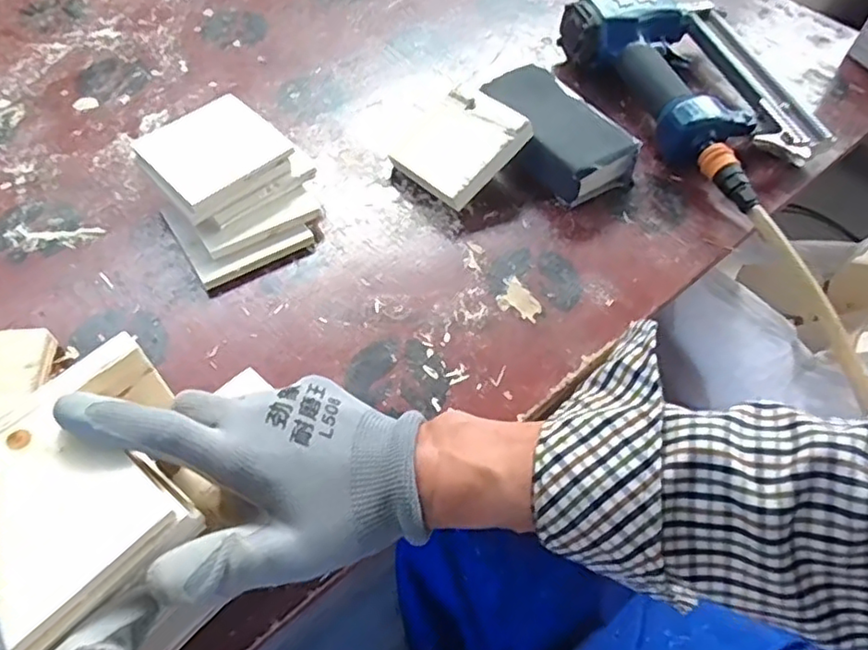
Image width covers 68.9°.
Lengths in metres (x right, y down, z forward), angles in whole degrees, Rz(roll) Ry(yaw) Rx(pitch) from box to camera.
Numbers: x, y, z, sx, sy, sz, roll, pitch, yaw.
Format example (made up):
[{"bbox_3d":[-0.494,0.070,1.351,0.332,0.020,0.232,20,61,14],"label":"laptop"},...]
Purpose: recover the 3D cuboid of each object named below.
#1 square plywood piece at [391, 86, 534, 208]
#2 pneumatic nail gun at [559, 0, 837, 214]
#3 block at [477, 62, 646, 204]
[{"bbox_3d":[0.020,-0.150,0.523,0.090,0.015,0.091,-48,59,-3],"label":"square plywood piece"},{"bbox_3d":[0.249,-0.224,0.578,0.156,0.061,0.256,-25,61,-16],"label":"pneumatic nail gun"},{"bbox_3d":[0.104,-0.166,0.547,0.075,0.040,0.137,-31,63,-20],"label":"block"}]

